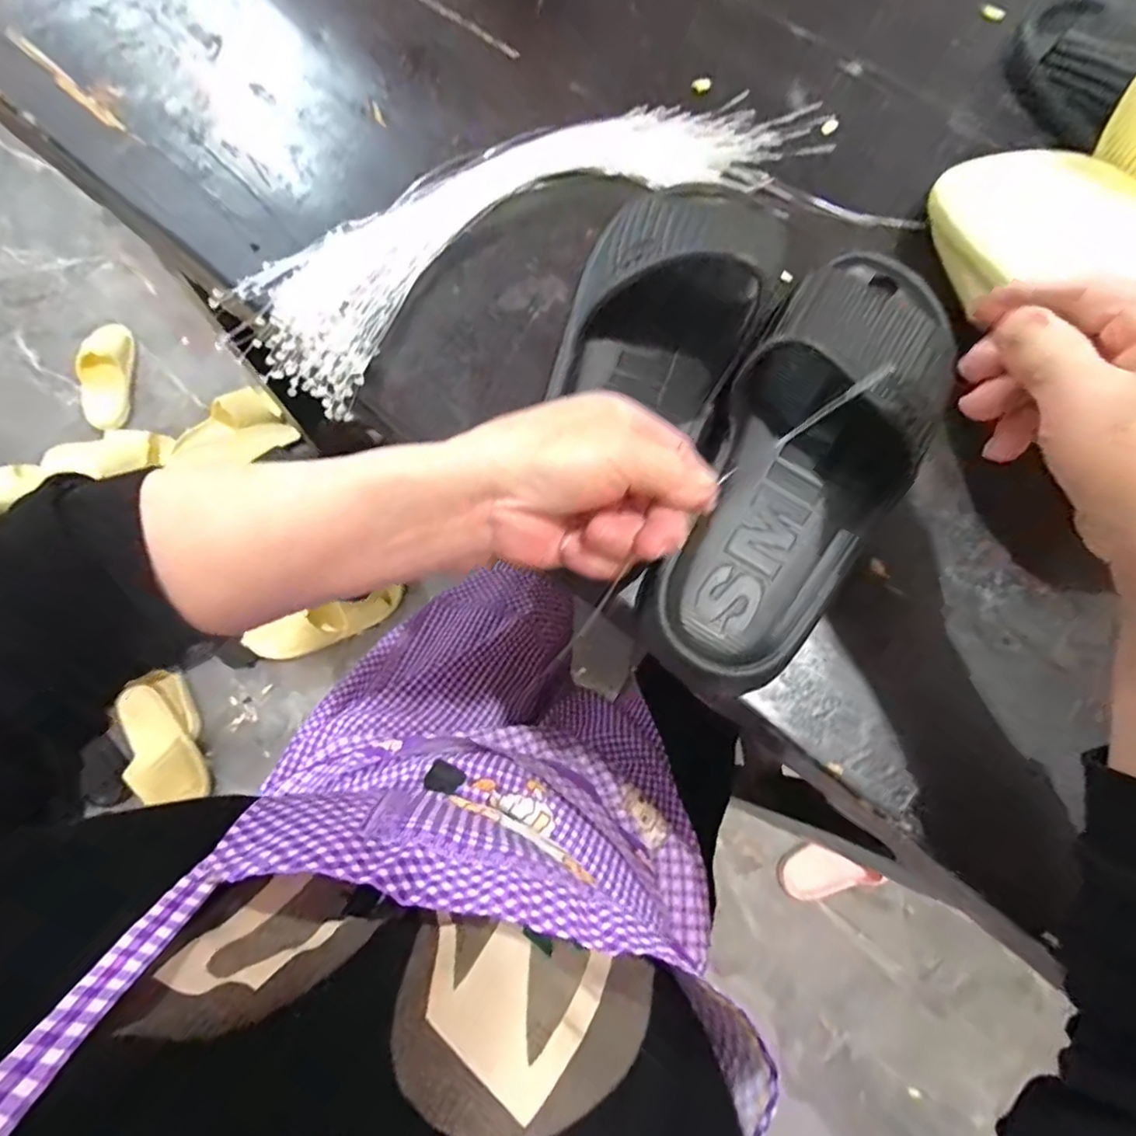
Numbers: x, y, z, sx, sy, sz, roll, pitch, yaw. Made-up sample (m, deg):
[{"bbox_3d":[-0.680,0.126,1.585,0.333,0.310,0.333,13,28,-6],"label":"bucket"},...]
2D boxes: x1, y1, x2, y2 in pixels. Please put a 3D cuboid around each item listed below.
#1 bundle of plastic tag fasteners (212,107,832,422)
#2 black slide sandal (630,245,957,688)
[{"bbox_3d":[-0.016,-0.223,0.390,0.407,0.025,0.113,-29,77,-9],"label":"bundle of plastic tag fasteners"},{"bbox_3d":[0.127,-0.061,0.314,0.103,0.077,0.249,35,76,8],"label":"black slide sandal"}]

